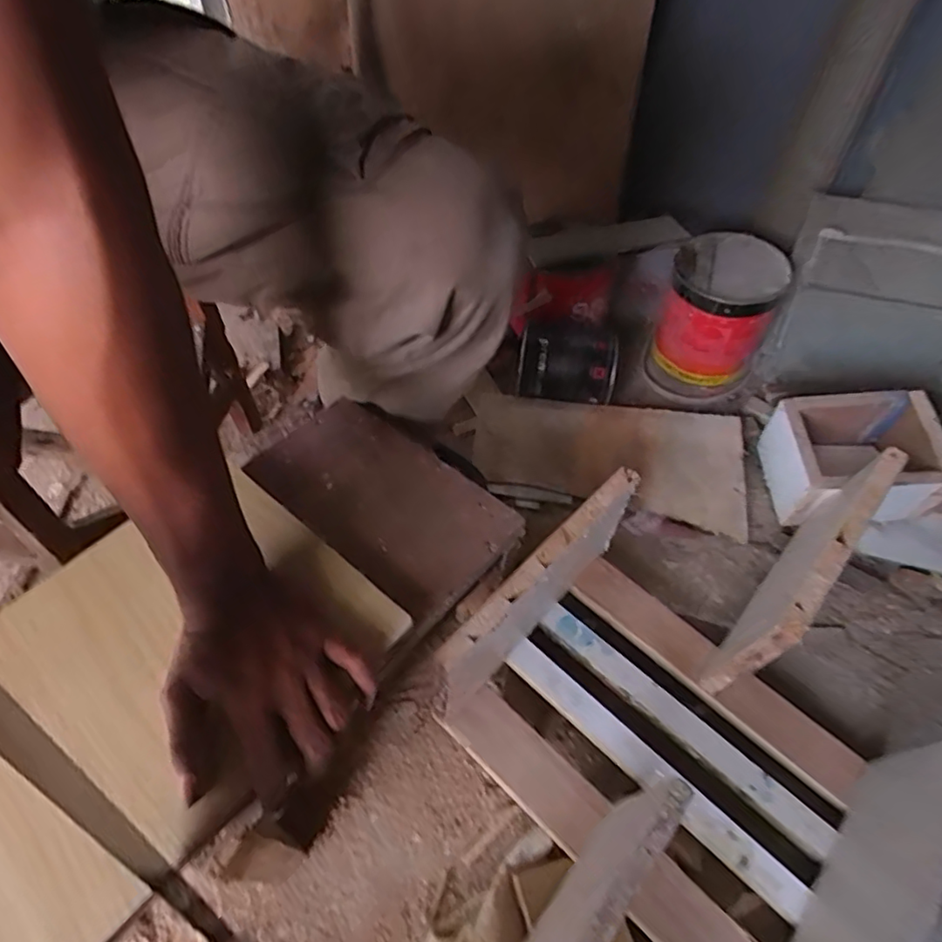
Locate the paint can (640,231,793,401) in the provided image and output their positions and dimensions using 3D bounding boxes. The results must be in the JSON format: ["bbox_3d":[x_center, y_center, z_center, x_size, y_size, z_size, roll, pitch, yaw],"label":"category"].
[{"bbox_3d":[0.345,-0.217,0.860,0.146,0.180,0.146,-1,51,1],"label":"paint can"}]

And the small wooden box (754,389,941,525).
[{"bbox_3d":[0.452,-0.013,0.716,0.163,0.118,0.138,-1,51,1],"label":"small wooden box"}]

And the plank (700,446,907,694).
[{"bbox_3d":[0.321,0.097,0.587,0.021,0.171,0.264,41,58,17],"label":"plank"}]

